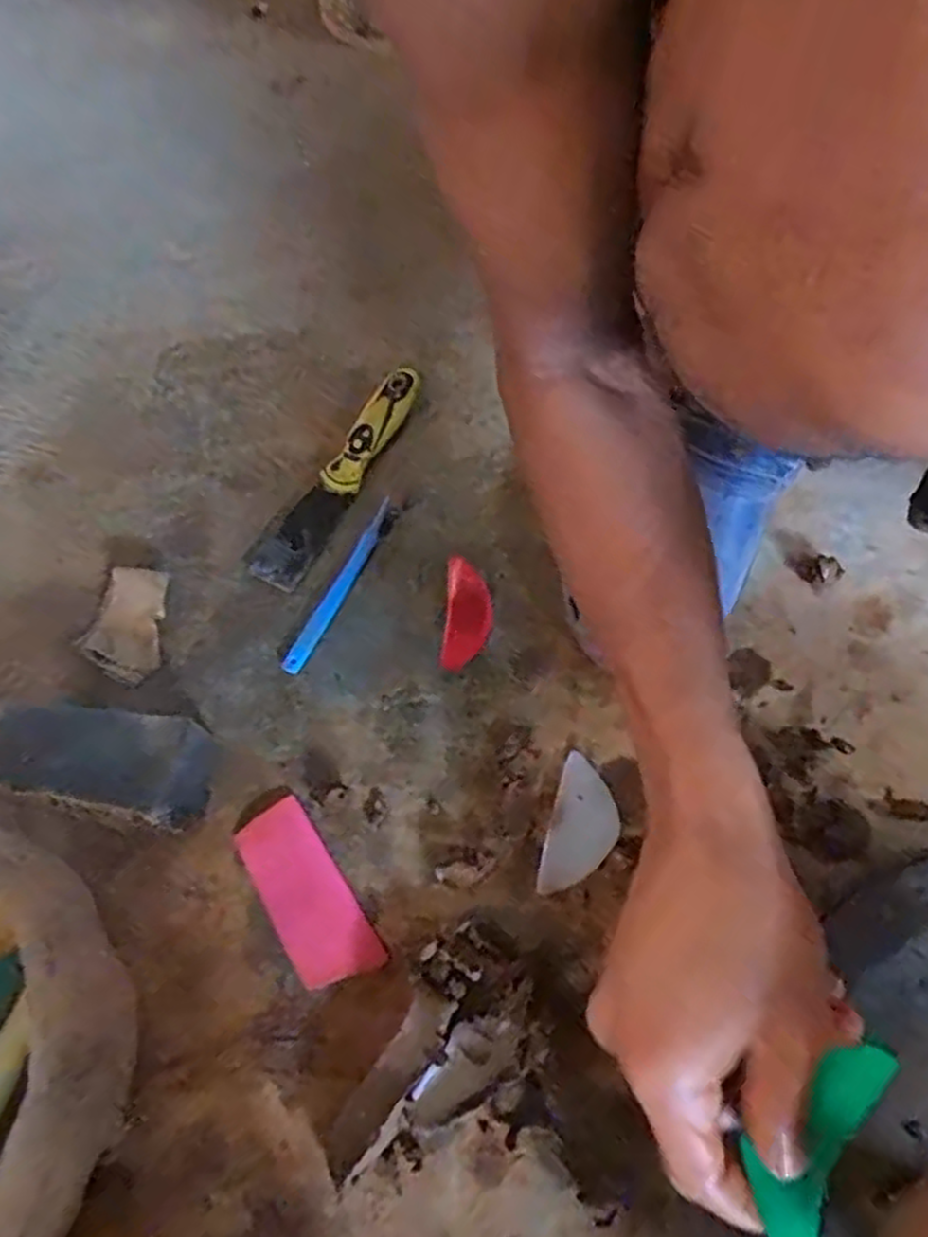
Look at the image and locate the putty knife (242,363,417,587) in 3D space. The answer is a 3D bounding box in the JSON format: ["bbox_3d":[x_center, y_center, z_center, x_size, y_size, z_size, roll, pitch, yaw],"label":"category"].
[{"bbox_3d":[-0.089,-0.108,0.546,0.040,0.017,0.195,27,70,14],"label":"putty knife"}]

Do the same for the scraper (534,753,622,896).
[{"bbox_3d":[0.071,0.123,0.444,0.038,0.004,0.081,15,68,10],"label":"scraper"}]

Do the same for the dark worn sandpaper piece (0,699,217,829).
[{"bbox_3d":[-0.213,0.084,0.449,0.118,0.052,0.060,9,67,7],"label":"dark worn sandpaper piece"}]

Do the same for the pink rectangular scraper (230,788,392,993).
[{"bbox_3d":[-0.093,0.159,0.437,0.044,0.004,0.108,-33,68,-11],"label":"pink rectangular scraper"}]

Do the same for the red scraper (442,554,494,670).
[{"bbox_3d":[0.003,-0.004,0.504,0.031,0.005,0.080,2,66,4],"label":"red scraper"}]

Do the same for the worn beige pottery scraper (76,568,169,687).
[{"bbox_3d":[-0.225,0.002,0.503,0.048,0.013,0.076,9,67,7],"label":"worn beige pottery scraper"}]

